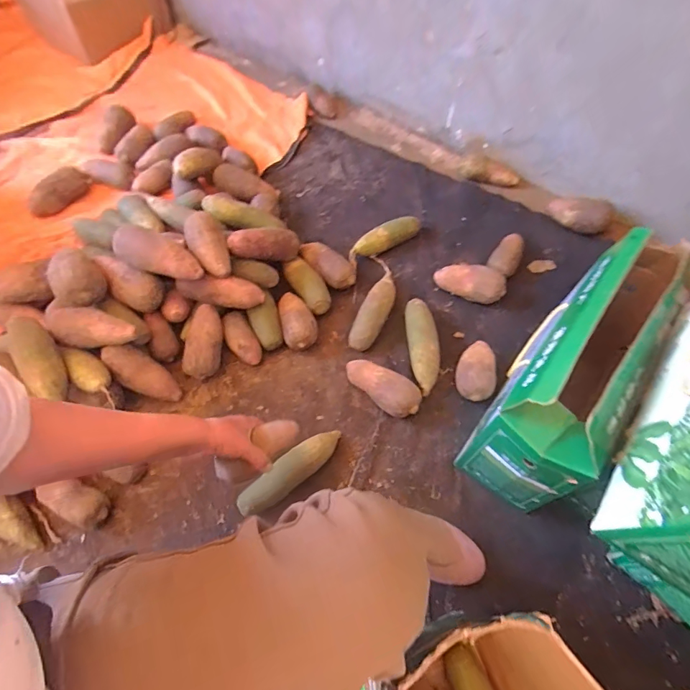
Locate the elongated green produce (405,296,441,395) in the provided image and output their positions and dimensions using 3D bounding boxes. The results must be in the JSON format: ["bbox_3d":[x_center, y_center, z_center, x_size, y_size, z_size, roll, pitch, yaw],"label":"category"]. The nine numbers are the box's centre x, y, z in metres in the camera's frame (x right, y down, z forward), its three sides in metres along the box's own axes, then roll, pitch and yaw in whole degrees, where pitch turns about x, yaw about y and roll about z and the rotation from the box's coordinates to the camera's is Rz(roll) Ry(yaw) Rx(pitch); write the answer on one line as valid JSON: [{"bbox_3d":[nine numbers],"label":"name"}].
[{"bbox_3d":[0.158,0.001,0.873,0.059,0.056,0.201,-4,59,-4],"label":"elongated green produce"}]

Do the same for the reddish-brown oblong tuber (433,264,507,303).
[{"bbox_3d":[0.275,-0.136,0.940,0.147,0.071,0.068,8,59,3],"label":"reddish-brown oblong tuber"}]

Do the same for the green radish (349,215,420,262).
[{"bbox_3d":[0.089,-0.253,1.012,0.205,0.052,0.053,-27,64,-17],"label":"green radish"}]

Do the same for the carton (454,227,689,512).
[{"bbox_3d":[0.361,0.052,0.677,0.141,0.351,0.379,34,64,17],"label":"carton"}]

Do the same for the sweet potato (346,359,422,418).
[{"bbox_3d":[0.071,0.082,0.826,0.160,0.062,0.068,34,64,17],"label":"sweet potato"}]

